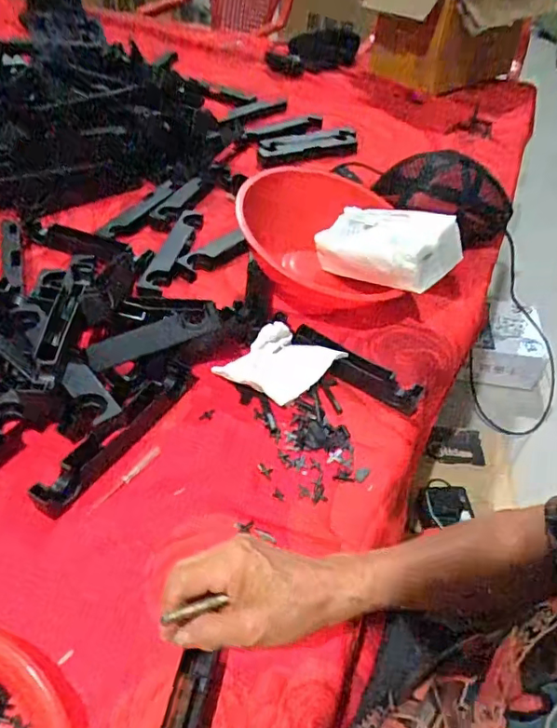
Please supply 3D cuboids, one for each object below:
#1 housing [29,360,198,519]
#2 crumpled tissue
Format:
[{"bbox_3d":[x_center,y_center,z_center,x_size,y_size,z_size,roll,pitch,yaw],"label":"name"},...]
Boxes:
[{"bbox_3d":[-0.154,0.065,0.521,0.027,0.031,0.197,26,48,19],"label":"housing"},{"bbox_3d":[0.002,0.001,0.586,0.123,0.046,0.077,-25,52,-28],"label":"crumpled tissue"}]

